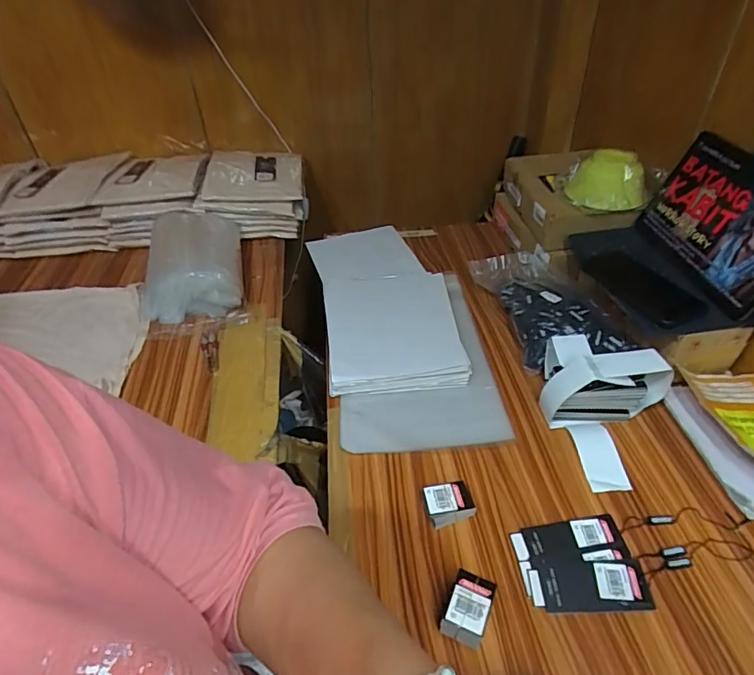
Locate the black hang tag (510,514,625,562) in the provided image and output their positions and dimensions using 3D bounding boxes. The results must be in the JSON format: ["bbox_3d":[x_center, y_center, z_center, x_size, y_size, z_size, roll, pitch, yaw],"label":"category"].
[{"bbox_3d":[0.211,0.223,0.535,0.119,0.005,0.037,-7,41,-4],"label":"black hang tag"}]

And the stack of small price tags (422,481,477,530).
[{"bbox_3d":[0.083,0.194,0.564,0.052,0.023,0.044,-12,42,-9],"label":"stack of small price tags"}]

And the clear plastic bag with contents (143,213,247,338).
[{"bbox_3d":[-0.359,-0.139,0.933,0.184,0.098,0.309,-13,42,-10],"label":"clear plastic bag with contents"}]

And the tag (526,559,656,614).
[{"bbox_3d":[0.220,0.258,0.497,0.118,0.006,0.050,-4,40,1],"label":"tag"}]

